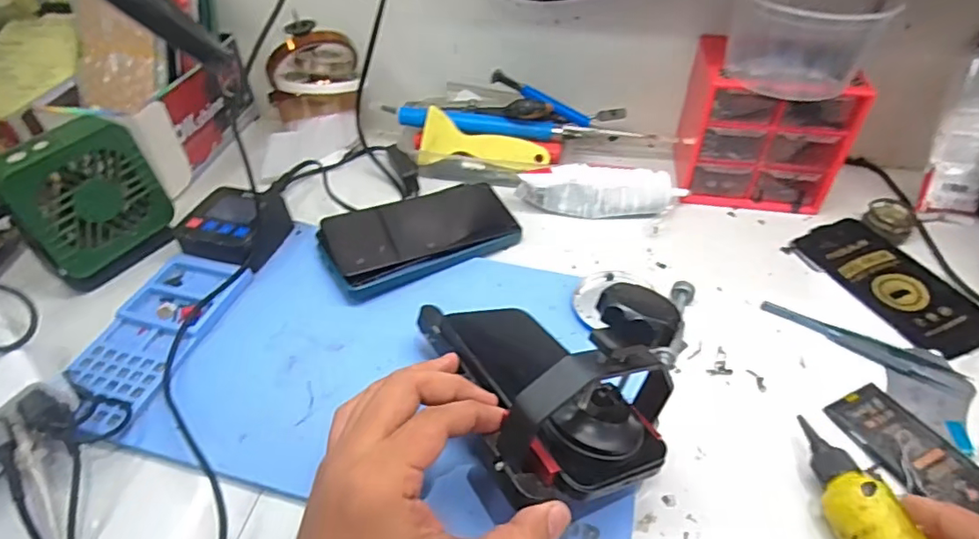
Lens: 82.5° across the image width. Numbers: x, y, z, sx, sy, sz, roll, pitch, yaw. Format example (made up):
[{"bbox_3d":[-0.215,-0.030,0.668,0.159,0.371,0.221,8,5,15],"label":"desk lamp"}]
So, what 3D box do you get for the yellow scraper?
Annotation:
[{"bbox_3d":[-0.007,-0.113,0.543,0.124,0.051,0.009,18,15,3],"label":"yellow scraper"}]

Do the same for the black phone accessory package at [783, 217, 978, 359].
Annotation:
[{"bbox_3d":[0.318,0.009,0.444,0.076,0.008,0.140,-17,46,-16],"label":"black phone accessory package"}]

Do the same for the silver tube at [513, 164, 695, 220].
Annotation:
[{"bbox_3d":[0.101,-0.070,0.506,0.147,0.044,0.036,4,44,5],"label":"silver tube"}]

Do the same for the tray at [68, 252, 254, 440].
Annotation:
[{"bbox_3d":[-0.240,0.045,0.399,0.076,0.015,0.156,9,45,10],"label":"tray"}]

